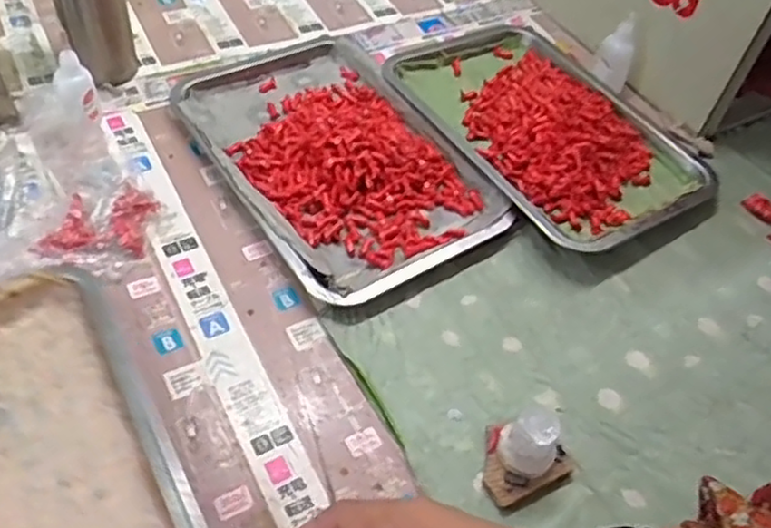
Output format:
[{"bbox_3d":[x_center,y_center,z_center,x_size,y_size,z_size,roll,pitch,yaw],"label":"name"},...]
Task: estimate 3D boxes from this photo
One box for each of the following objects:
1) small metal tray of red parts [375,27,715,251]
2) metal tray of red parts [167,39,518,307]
[{"bbox_3d":[0.151,-0.144,0.683,0.199,0.034,0.317,-28,60,-23],"label":"small metal tray of red parts"},{"bbox_3d":[-0.049,-0.104,0.630,0.198,0.032,0.298,-25,59,-21],"label":"metal tray of red parts"}]

